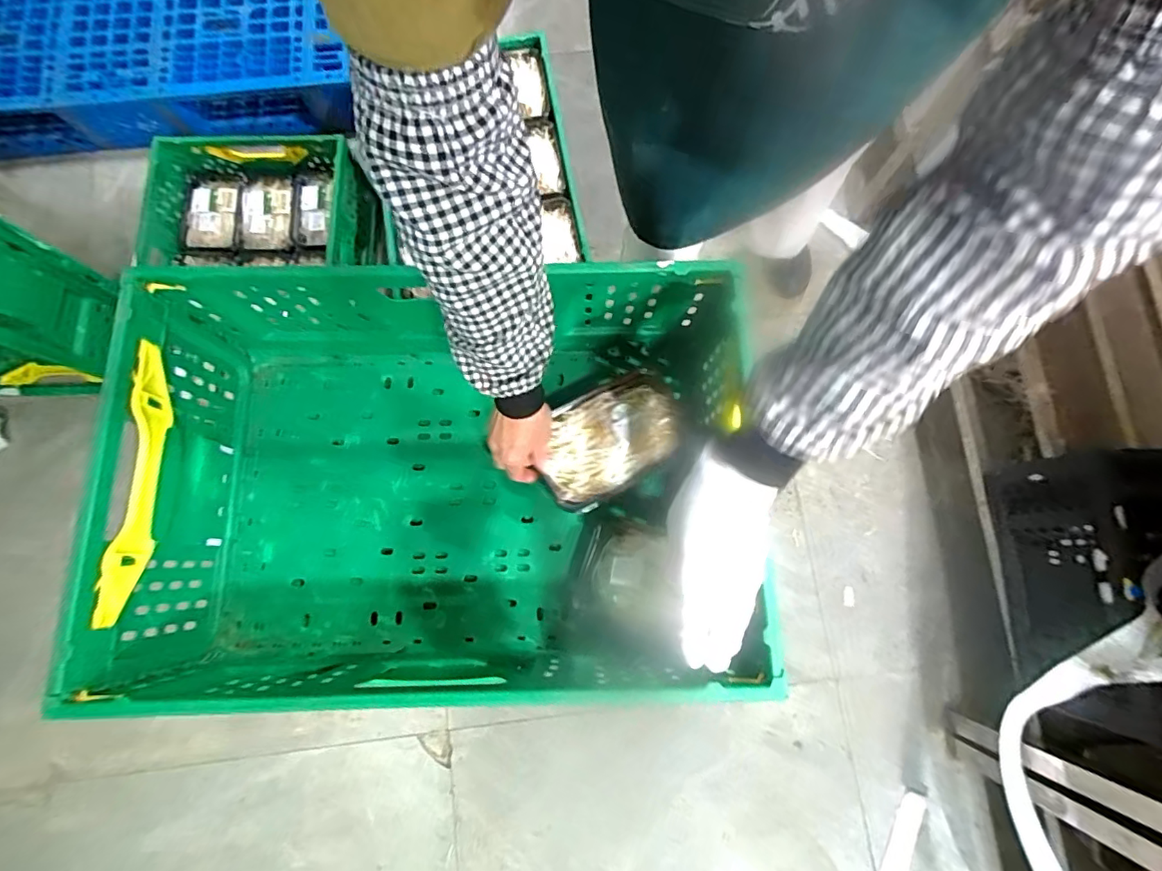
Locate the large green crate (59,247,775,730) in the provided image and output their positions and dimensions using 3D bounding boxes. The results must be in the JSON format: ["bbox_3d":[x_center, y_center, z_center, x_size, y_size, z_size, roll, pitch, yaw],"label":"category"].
[{"bbox_3d":[-0.150,0.053,0.588,0.610,0.233,0.411,0,78,-1],"label":"large green crate"}]

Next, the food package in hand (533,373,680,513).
[{"bbox_3d":[0.032,0.004,0.649,0.179,0.032,0.118,-31,80,-7],"label":"food package in hand"}]

